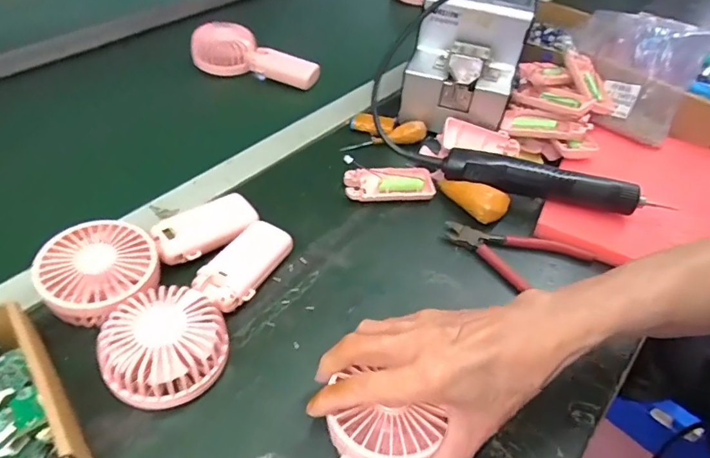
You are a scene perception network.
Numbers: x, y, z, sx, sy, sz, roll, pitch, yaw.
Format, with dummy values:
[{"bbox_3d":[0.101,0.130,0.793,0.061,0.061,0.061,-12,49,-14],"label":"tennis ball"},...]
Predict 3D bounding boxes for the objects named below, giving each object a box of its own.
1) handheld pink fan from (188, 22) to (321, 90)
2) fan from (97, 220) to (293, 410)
[{"bbox_3d":[-0.138,-0.250,0.682,0.182,0.045,0.079,15,47,7],"label":"handheld pink fan"},{"bbox_3d":[-0.127,0.057,0.397,0.082,0.045,0.182,17,47,9],"label":"fan"}]

